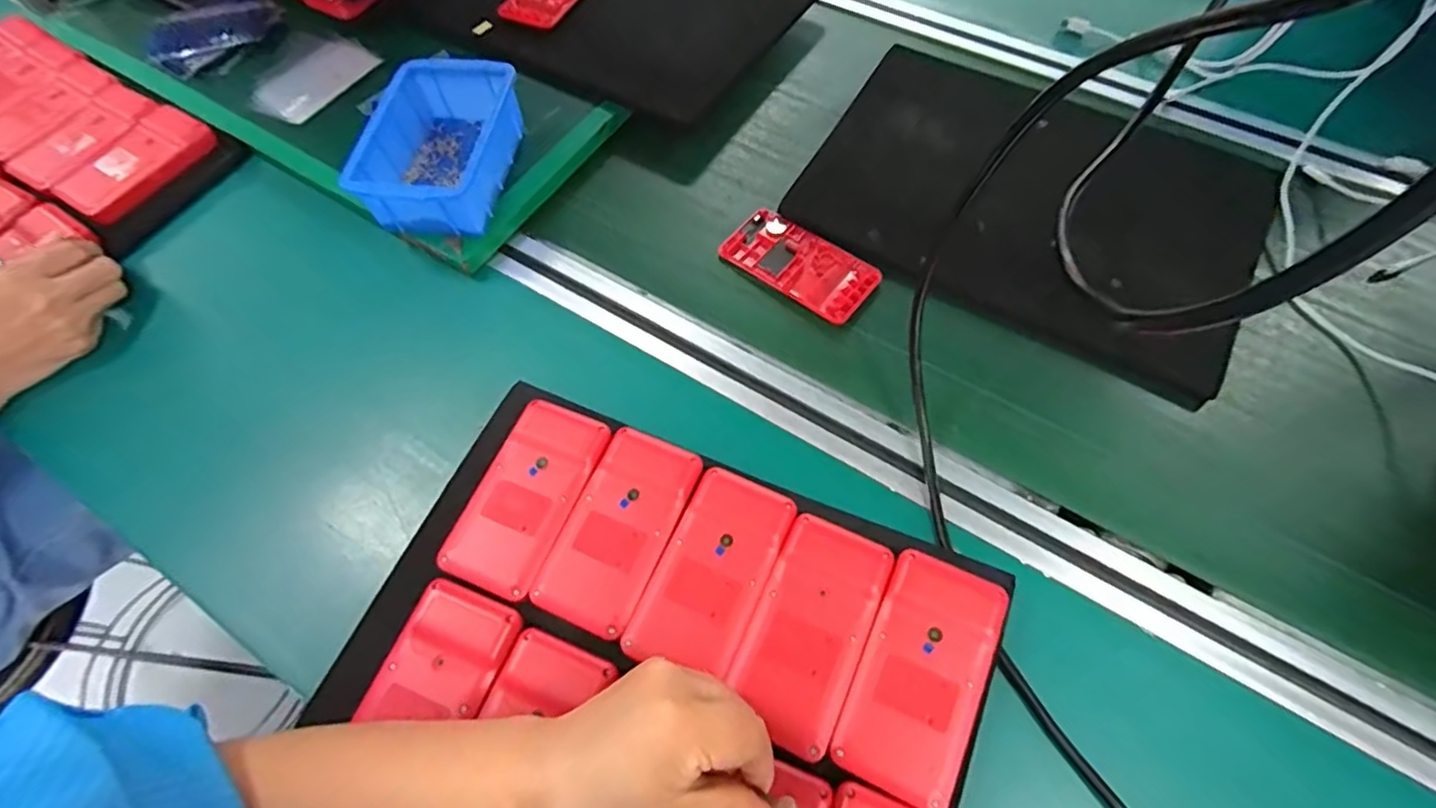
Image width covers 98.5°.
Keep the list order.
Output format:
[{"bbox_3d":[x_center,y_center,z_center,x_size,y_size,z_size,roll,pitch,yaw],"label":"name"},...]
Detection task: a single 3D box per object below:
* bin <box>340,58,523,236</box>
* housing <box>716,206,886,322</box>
[{"bbox_3d":[-0.221,-0.207,0.498,0.101,0.054,0.148,8,63,6],"label":"bin"},{"bbox_3d":[0.064,-0.111,0.489,0.120,0.009,0.060,34,68,17],"label":"housing"}]

